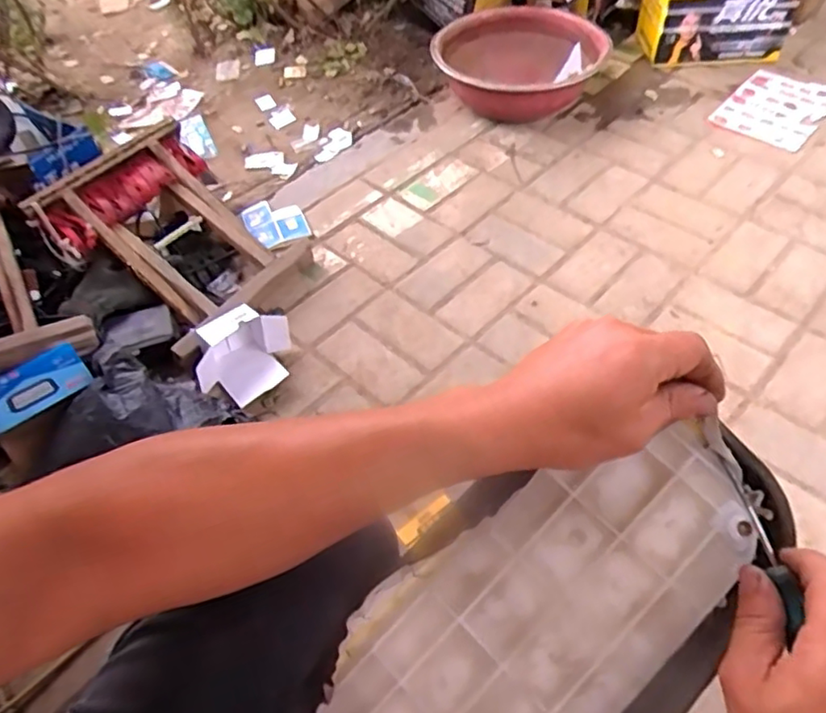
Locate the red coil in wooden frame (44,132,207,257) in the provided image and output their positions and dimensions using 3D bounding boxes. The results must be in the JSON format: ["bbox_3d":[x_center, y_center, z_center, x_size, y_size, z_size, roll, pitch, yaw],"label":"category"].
[{"bbox_3d":[-0.507,-0.301,1.127,0.096,0.065,0.298,31,59,24],"label":"red coil in wooden frame"}]

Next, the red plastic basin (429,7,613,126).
[{"bbox_3d":[0.261,-0.712,1.516,0.387,0.158,0.387,-3,52,3],"label":"red plastic basin"}]

